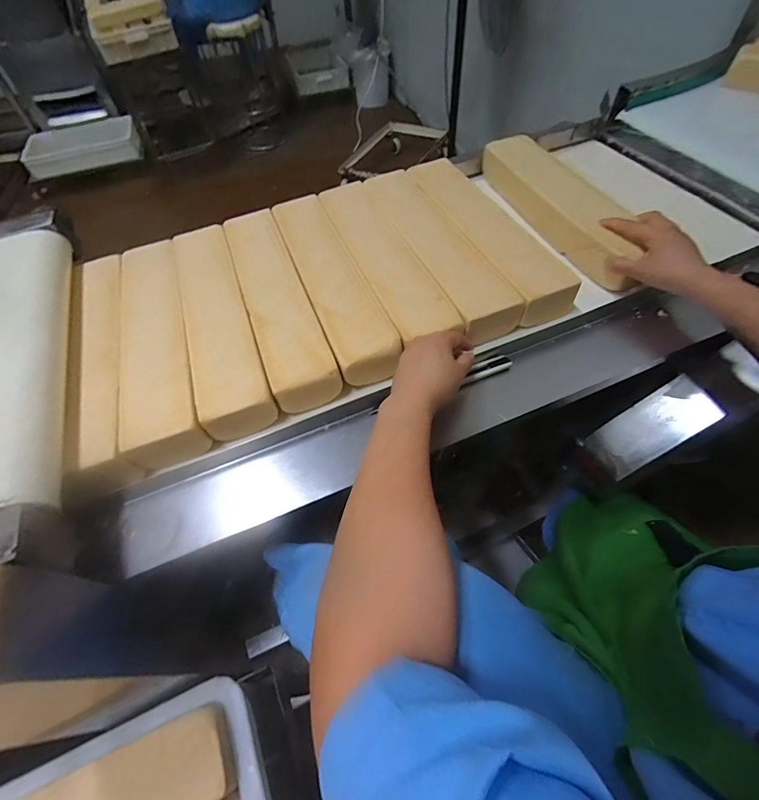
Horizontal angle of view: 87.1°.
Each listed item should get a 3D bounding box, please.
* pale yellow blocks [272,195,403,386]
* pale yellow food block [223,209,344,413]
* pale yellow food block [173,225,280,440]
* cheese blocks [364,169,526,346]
[{"bbox_3d":[-0.069,-0.168,0.547,0.076,0.053,0.359,-19,56,-9],"label":"pale yellow blocks"},{"bbox_3d":[-0.139,-0.137,0.537,0.079,0.055,0.363,-20,56,-10],"label":"pale yellow food block"},{"bbox_3d":[-0.215,-0.110,0.524,0.087,0.048,0.356,-20,56,-9],"label":"pale yellow food block"},{"bbox_3d":[0.071,-0.223,0.573,0.076,0.057,0.352,-20,56,-10],"label":"cheese blocks"}]

